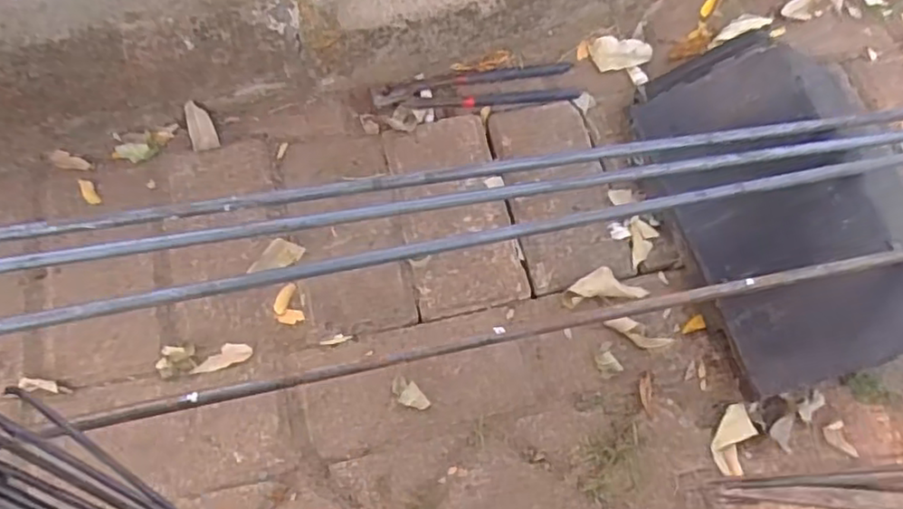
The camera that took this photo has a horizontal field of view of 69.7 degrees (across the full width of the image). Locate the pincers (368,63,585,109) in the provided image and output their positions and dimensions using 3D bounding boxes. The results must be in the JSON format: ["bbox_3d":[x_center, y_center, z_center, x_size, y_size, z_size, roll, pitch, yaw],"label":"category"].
[{"bbox_3d":[0.027,-0.174,0.678,0.212,0.025,0.055,-10,68,-6],"label":"pincers"}]

